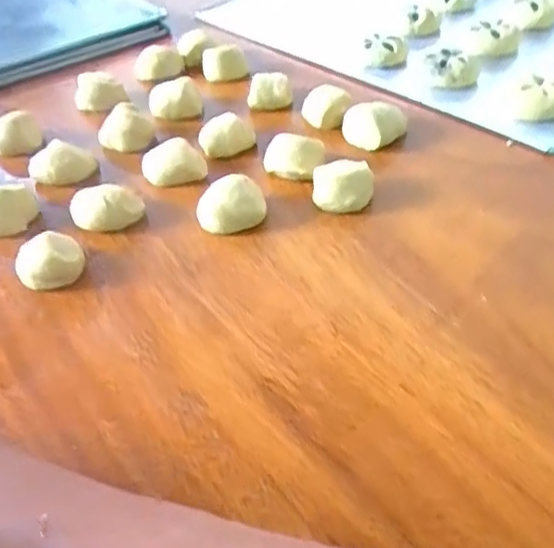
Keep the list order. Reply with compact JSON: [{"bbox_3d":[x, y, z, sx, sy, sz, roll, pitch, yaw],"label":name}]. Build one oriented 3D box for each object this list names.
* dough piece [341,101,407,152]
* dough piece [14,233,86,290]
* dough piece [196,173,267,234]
[{"bbox_3d":[0.078,-0.117,0.498,0.050,0.030,0.029,-9,44,-3],"label":"dough piece"},{"bbox_3d":[-0.144,-0.008,0.402,0.032,0.028,0.032,23,51,27],"label":"dough piece"},{"bbox_3d":[-0.031,-0.047,0.436,0.044,0.031,0.026,-1,44,5],"label":"dough piece"}]

